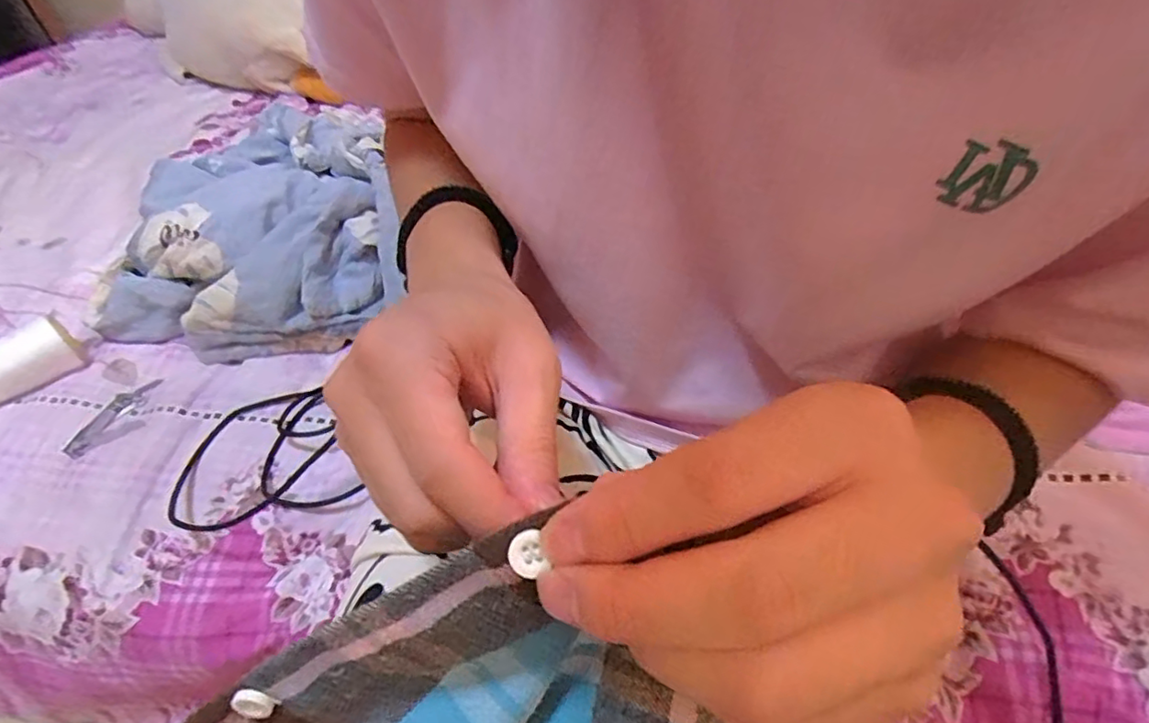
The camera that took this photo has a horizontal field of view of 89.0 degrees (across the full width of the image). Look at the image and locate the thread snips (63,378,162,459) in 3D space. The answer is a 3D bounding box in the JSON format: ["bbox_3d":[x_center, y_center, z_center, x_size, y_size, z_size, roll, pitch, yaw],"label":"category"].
[{"bbox_3d":[-0.431,0.049,0.556,0.045,0.008,0.099,4,45,6],"label":"thread snips"}]

